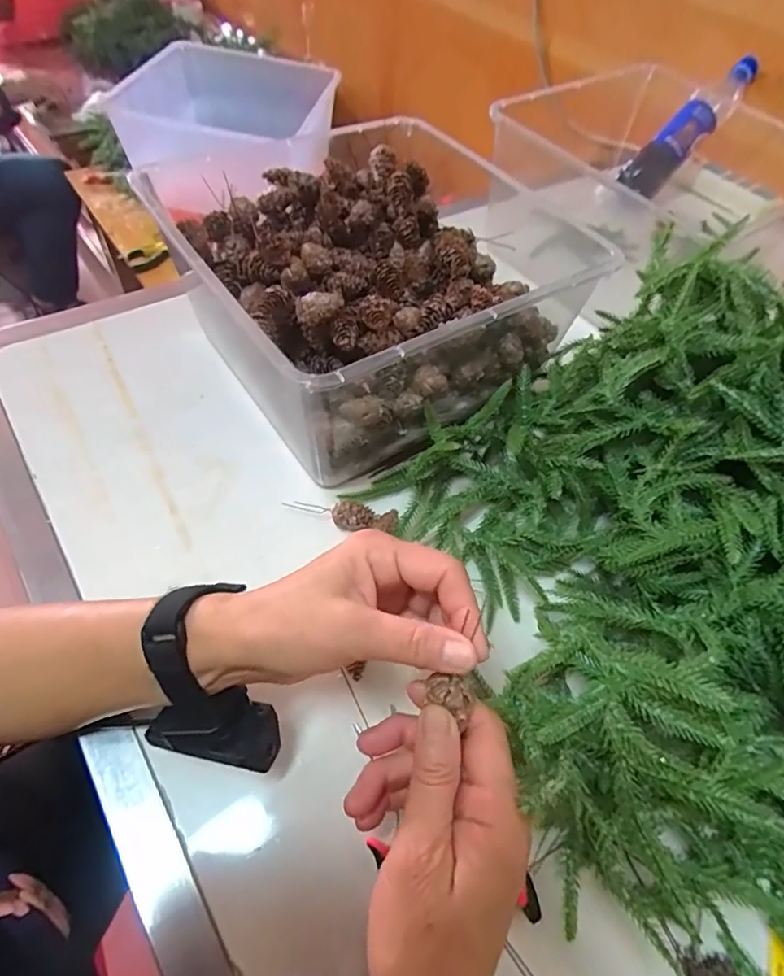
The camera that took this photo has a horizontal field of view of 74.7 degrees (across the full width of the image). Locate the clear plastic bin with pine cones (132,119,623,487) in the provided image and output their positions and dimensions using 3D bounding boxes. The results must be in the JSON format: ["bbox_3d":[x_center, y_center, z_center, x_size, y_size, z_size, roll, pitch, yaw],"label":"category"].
[{"bbox_3d":[-0.008,-0.185,0.466,0.318,0.127,0.289,-29,63,-23],"label":"clear plastic bin with pine cones"}]

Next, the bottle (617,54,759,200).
[{"bbox_3d":[0.422,-0.508,0.732,0.234,0.055,0.056,-44,65,0],"label":"bottle"}]

